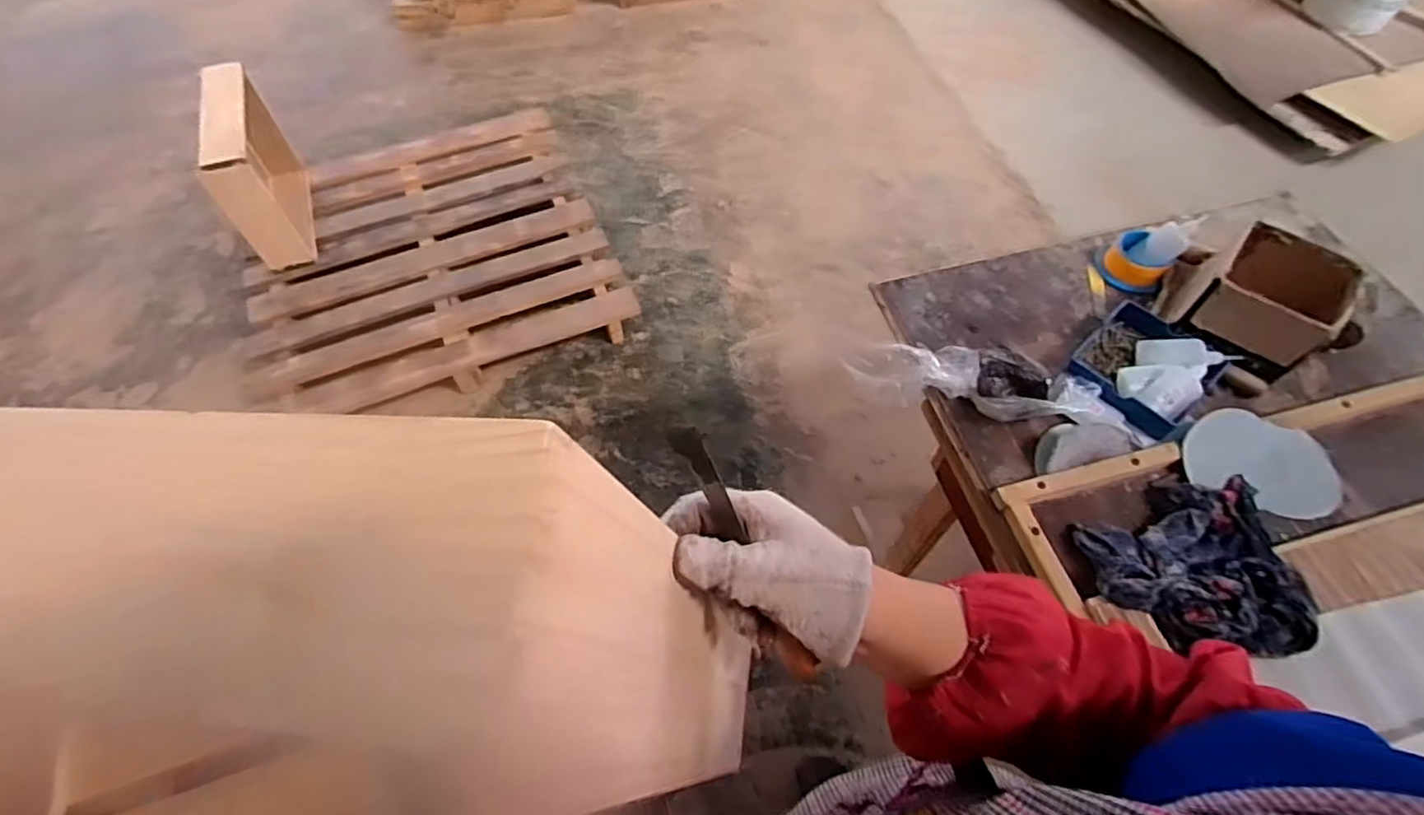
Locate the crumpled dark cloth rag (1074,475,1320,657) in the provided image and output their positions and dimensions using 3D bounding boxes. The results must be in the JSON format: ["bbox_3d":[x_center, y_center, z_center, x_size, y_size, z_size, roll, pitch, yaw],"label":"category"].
[{"bbox_3d":[0.508,0.155,0.696,0.196,0.052,0.196,6,59,4],"label":"crumpled dark cloth rag"}]

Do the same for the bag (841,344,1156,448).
[{"bbox_3d":[0.355,-0.022,0.835,0.360,0.092,0.102,13,58,24],"label":"bag"}]

